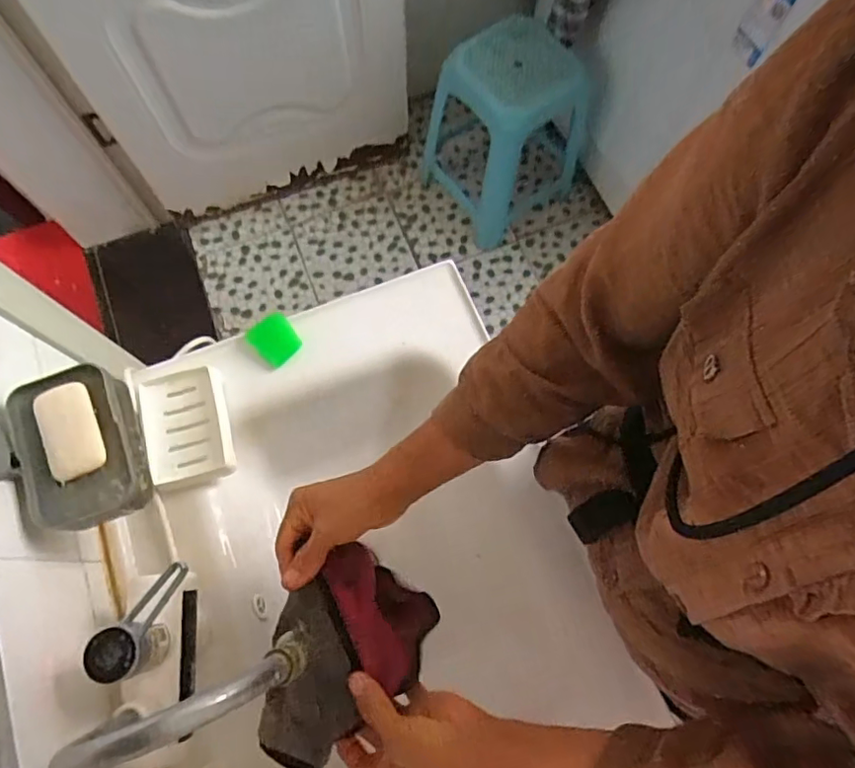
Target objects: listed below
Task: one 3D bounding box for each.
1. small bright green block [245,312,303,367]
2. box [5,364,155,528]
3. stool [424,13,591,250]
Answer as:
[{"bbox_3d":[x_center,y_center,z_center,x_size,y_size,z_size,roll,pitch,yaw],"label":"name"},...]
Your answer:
[{"bbox_3d":[-0.180,-0.054,0.667,0.054,0.014,0.049,43,77,13],"label":"small bright green block"},{"bbox_3d":[-0.313,0.059,0.511,0.090,0.045,0.140,-18,73,-6],"label":"box"},{"bbox_3d":[0.215,-0.654,1.494,0.342,0.445,0.278,-37,76,-11],"label":"stool"}]

